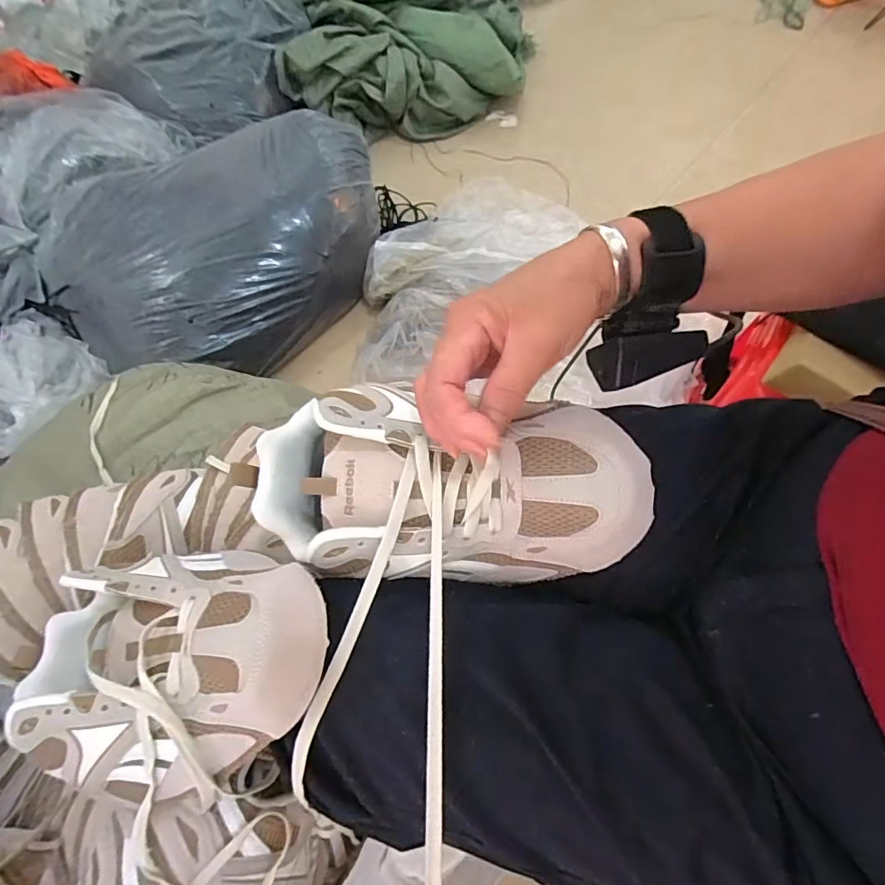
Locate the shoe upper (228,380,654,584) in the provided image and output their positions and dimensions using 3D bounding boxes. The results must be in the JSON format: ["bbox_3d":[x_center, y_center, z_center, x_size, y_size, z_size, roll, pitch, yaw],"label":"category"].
[{"bbox_3d":[-0.001,0.026,0.322,0.244,0.081,0.114,3,63,11],"label":"shoe upper"}]

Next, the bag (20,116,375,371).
[{"bbox_3d":[-0.375,-0.349,0.876,0.411,0.177,0.552,36,70,19],"label":"bag"}]

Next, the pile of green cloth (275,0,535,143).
[{"bbox_3d":[-0.048,-0.975,1.148,0.485,0.304,0.640,10,64,7],"label":"pile of green cloth"}]

